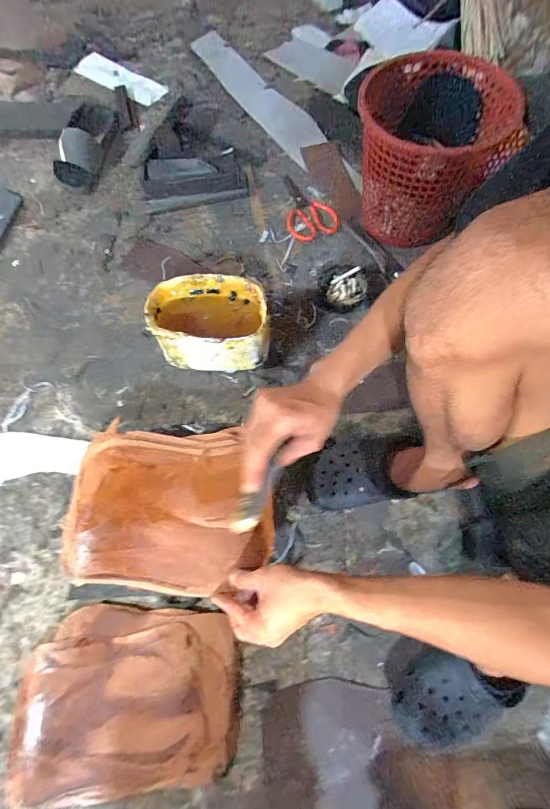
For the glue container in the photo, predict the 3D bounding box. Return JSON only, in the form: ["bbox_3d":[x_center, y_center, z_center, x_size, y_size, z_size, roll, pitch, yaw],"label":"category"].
[{"bbox_3d":[-0.112,-0.137,0.663,0.191,0.132,0.125,2,69,0],"label":"glue container"}]

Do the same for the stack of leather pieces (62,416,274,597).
[{"bbox_3d":[-0.145,0.135,0.506,0.268,0.025,0.214,-3,69,-2],"label":"stack of leather pieces"}]

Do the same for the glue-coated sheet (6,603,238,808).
[{"bbox_3d":[-0.203,0.407,0.516,0.293,0.027,0.213,-2,69,-2],"label":"glue-coated sheet"}]

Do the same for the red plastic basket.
[{"bbox_3d":[0.286,-0.477,0.712,0.263,0.198,0.253,10,68,4],"label":"red plastic basket"}]

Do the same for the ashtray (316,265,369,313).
[{"bbox_3d":[0.136,-0.238,0.756,0.099,0.027,0.106,0,69,-1],"label":"ashtray"}]

